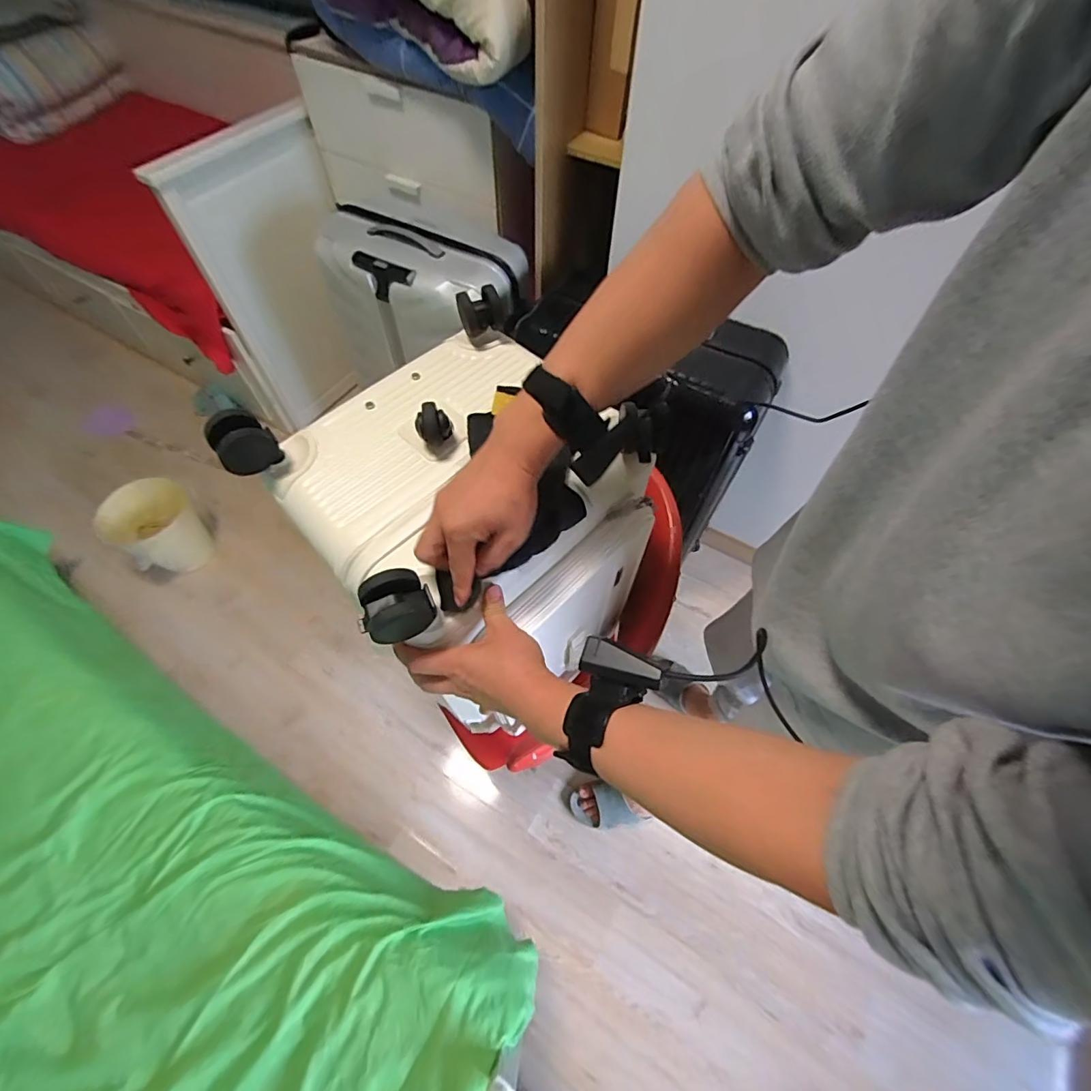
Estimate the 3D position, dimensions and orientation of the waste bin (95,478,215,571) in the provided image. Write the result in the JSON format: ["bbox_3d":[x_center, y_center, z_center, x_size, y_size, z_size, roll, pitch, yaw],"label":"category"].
[{"bbox_3d":[-1.202,-0.051,1.549,0.229,0.197,0.239,37,65,18],"label":"waste bin"}]

